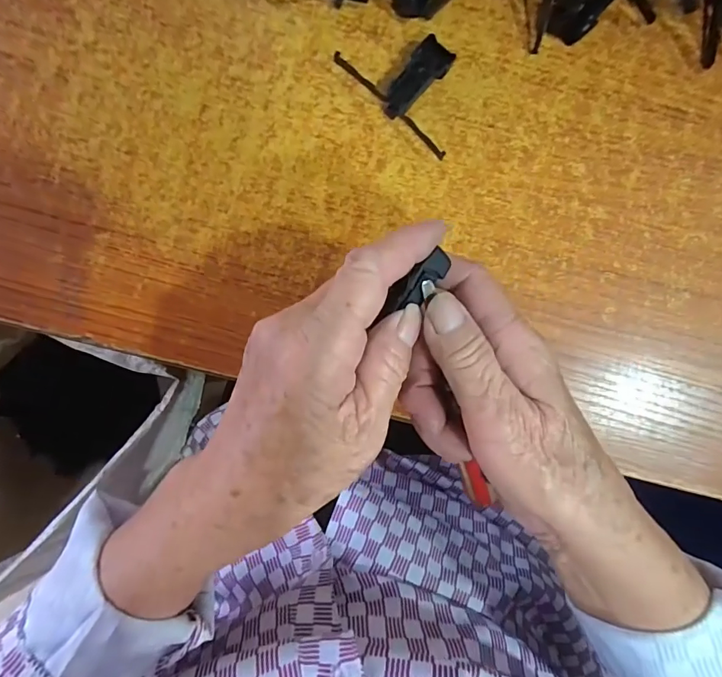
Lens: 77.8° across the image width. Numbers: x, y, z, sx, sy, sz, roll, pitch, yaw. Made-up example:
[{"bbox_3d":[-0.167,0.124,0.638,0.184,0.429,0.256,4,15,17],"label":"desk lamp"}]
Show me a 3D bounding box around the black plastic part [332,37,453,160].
[{"bbox_3d":[0.032,-0.153,0.267,0.081,0.015,0.048,40,91,-2],"label":"black plastic part"}]

